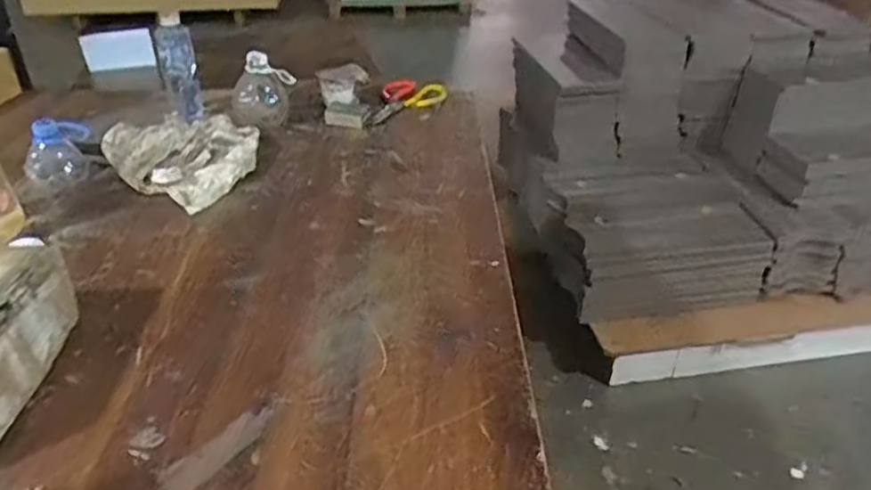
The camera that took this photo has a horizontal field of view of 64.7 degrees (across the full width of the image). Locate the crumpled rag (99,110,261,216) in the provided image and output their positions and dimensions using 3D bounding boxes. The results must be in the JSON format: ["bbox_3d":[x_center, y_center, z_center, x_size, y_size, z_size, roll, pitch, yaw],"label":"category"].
[{"bbox_3d":[-0.375,-0.142,1.047,0.222,0.054,0.268,-15,37,-24],"label":"crumpled rag"}]

